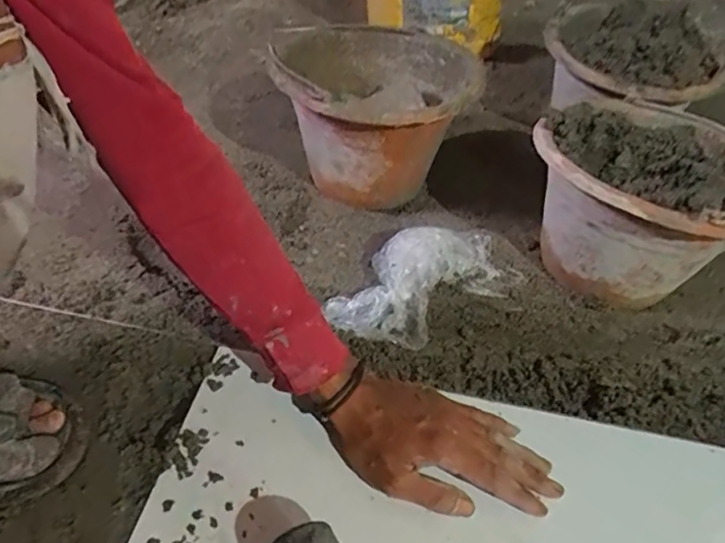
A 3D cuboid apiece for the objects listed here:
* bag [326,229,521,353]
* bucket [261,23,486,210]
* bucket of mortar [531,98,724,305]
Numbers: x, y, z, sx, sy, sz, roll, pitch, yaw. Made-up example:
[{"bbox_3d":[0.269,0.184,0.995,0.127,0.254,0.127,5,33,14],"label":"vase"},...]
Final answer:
[{"bbox_3d":[0.075,0.002,0.631,0.238,0.044,0.128,-29,54,-28],"label":"bag"},{"bbox_3d":[0.008,-0.207,0.740,0.236,0.174,0.270,-7,46,-11],"label":"bucket"},{"bbox_3d":[0.317,-0.070,0.640,0.235,0.166,0.237,2,45,-2],"label":"bucket of mortar"}]

